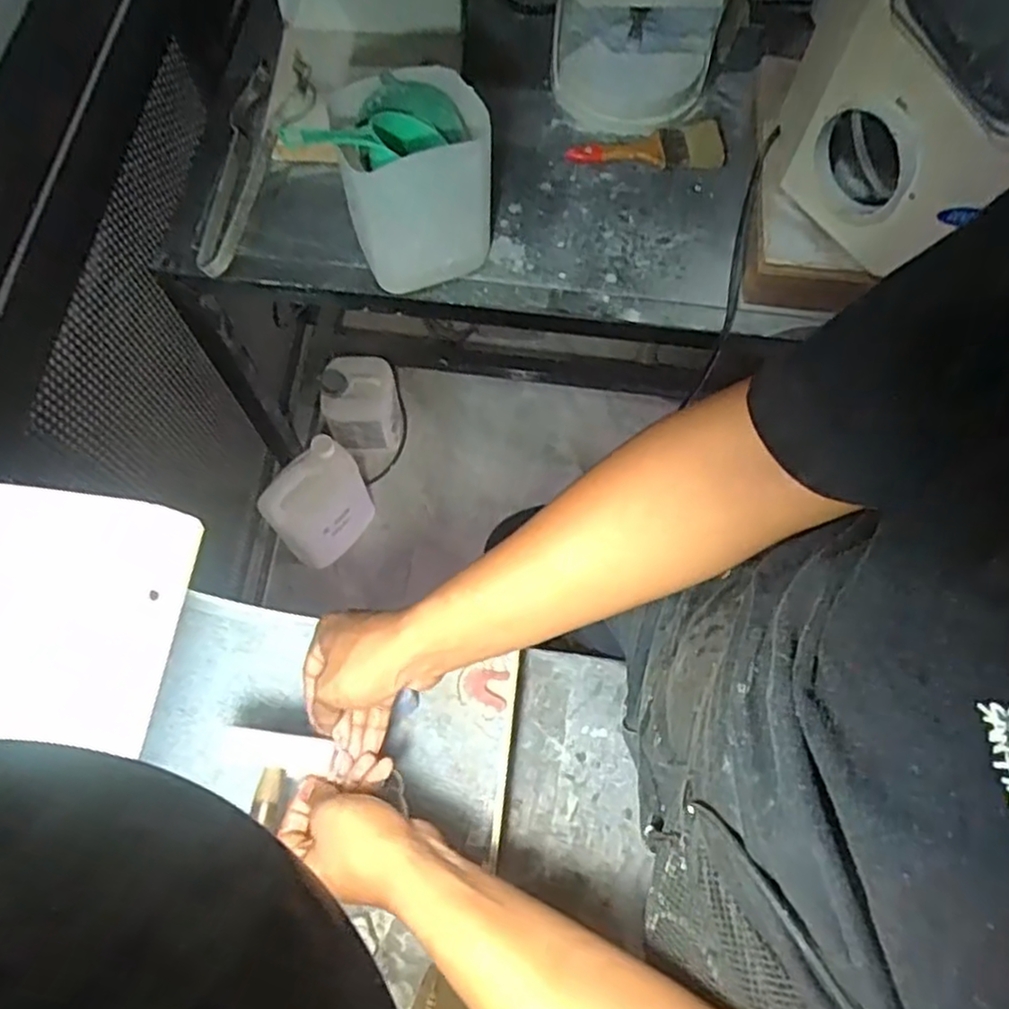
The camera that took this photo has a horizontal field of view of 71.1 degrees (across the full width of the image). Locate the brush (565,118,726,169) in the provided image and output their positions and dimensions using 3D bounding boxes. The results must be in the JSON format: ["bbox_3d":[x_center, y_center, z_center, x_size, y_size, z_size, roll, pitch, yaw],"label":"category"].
[{"bbox_3d":[0.185,-0.466,0.916,0.200,0.025,0.063,1,68,-1],"label":"brush"}]

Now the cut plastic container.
[{"bbox_3d":[-0.097,-0.349,0.775,0.150,0.171,0.142,-21,71,-10],"label":"cut plastic container"}]

